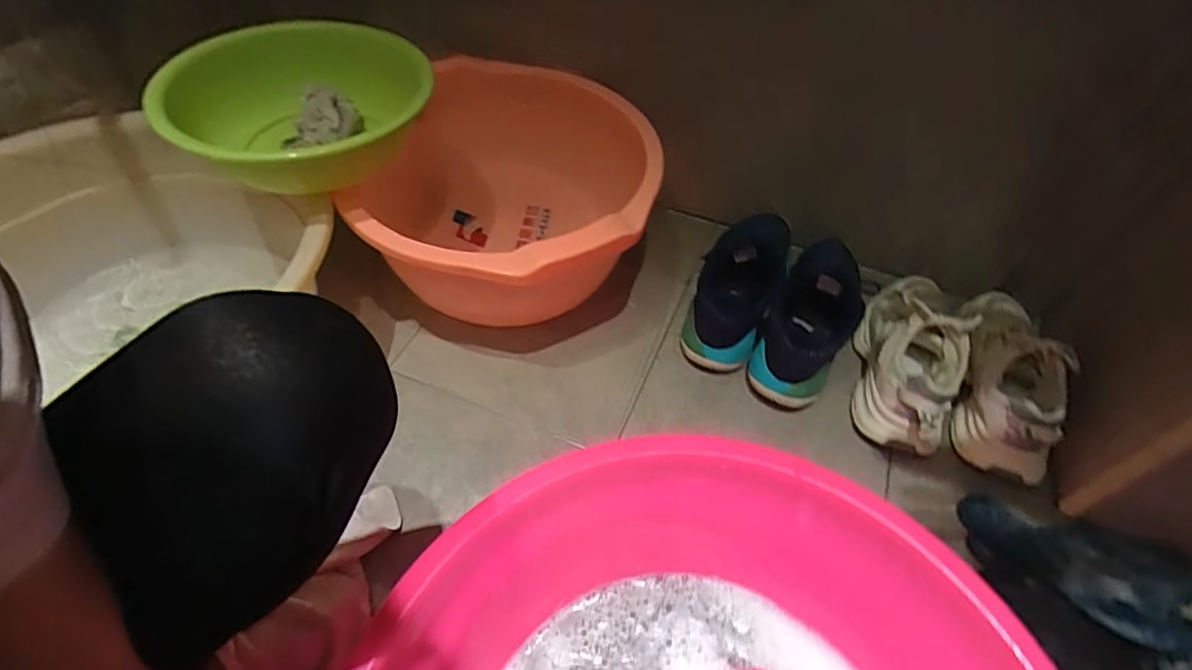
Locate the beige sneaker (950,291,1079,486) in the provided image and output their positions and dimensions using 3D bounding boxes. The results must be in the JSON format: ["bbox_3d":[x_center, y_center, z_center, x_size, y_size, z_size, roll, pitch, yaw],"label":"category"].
[{"bbox_3d":[0.500,0.044,0.722,0.096,0.113,0.255,15,52,9],"label":"beige sneaker"}]

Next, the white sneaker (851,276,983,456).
[{"bbox_3d":[0.395,0.015,0.738,0.118,0.119,0.250,24,54,16],"label":"white sneaker"}]

